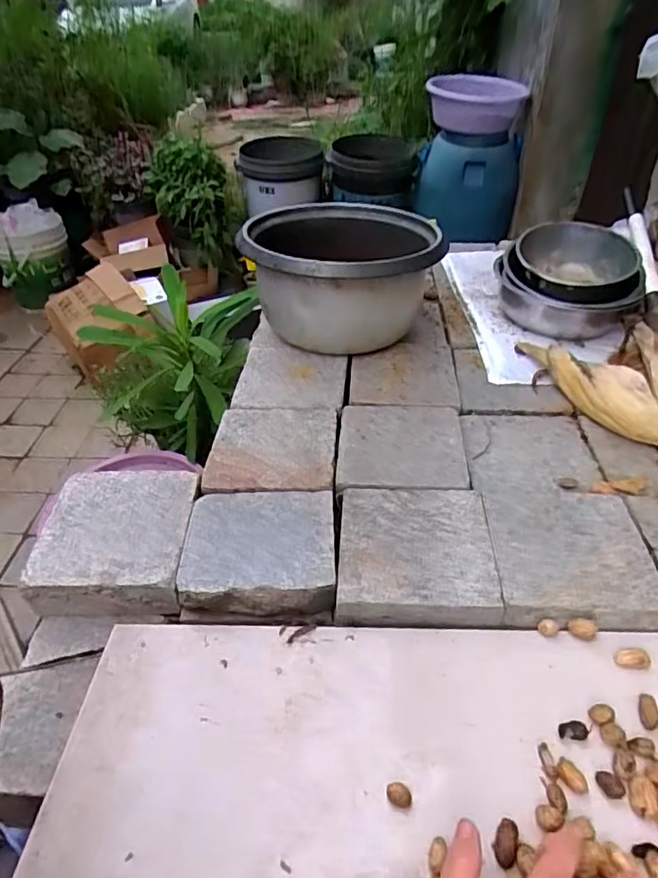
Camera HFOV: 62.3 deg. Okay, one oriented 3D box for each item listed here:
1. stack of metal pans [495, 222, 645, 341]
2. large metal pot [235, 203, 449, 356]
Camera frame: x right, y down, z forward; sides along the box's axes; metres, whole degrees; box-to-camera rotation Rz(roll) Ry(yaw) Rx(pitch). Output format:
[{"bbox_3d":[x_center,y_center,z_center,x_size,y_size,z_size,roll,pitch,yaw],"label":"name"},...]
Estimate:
[{"bbox_3d":[0.384,-0.257,0.883,0.204,0.120,0.204,16,43,20],"label":"stack of metal pans"},{"bbox_3d":[0.023,-0.248,0.845,0.281,0.168,0.281,-1,40,1],"label":"large metal pot"}]

